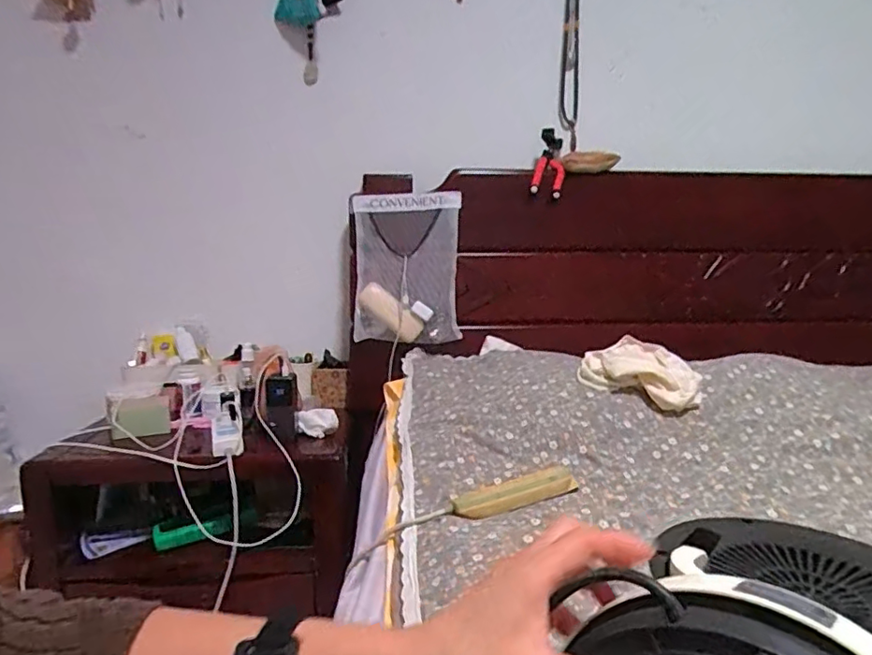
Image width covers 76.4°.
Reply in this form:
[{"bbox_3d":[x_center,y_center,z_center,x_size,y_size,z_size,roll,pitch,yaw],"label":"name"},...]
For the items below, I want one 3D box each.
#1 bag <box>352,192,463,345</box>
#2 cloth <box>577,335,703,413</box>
[{"bbox_3d":[-0.070,-0.144,1.325,0.250,0.361,0.059,-1,-6,-13],"label":"bag"},{"bbox_3d":[0.360,0.084,0.990,0.199,0.107,0.087,5,9,33],"label":"cloth"}]

